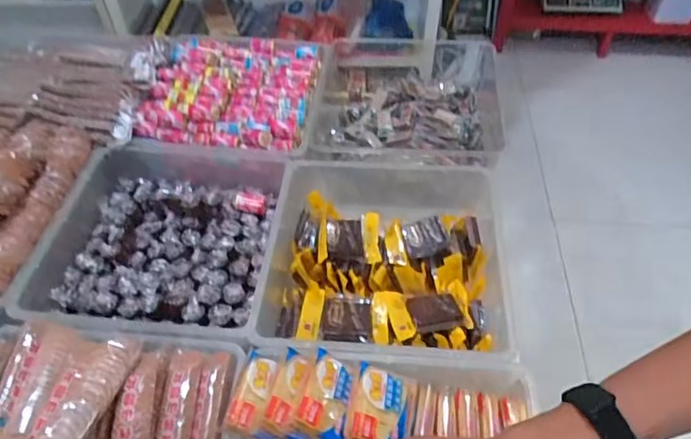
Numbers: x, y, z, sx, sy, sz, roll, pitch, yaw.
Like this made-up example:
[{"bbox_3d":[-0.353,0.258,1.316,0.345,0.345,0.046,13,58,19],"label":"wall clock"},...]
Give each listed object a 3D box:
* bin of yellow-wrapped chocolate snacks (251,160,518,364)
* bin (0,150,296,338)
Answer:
[{"bbox_3d":[0.046,0.054,0.695,0.294,0.129,0.313,5,49,5],"label":"bin of yellow-wrapped chocolate snacks"},{"bbox_3d":[-0.231,0.023,0.680,0.259,0.080,0.284,5,49,5],"label":"bin"}]

